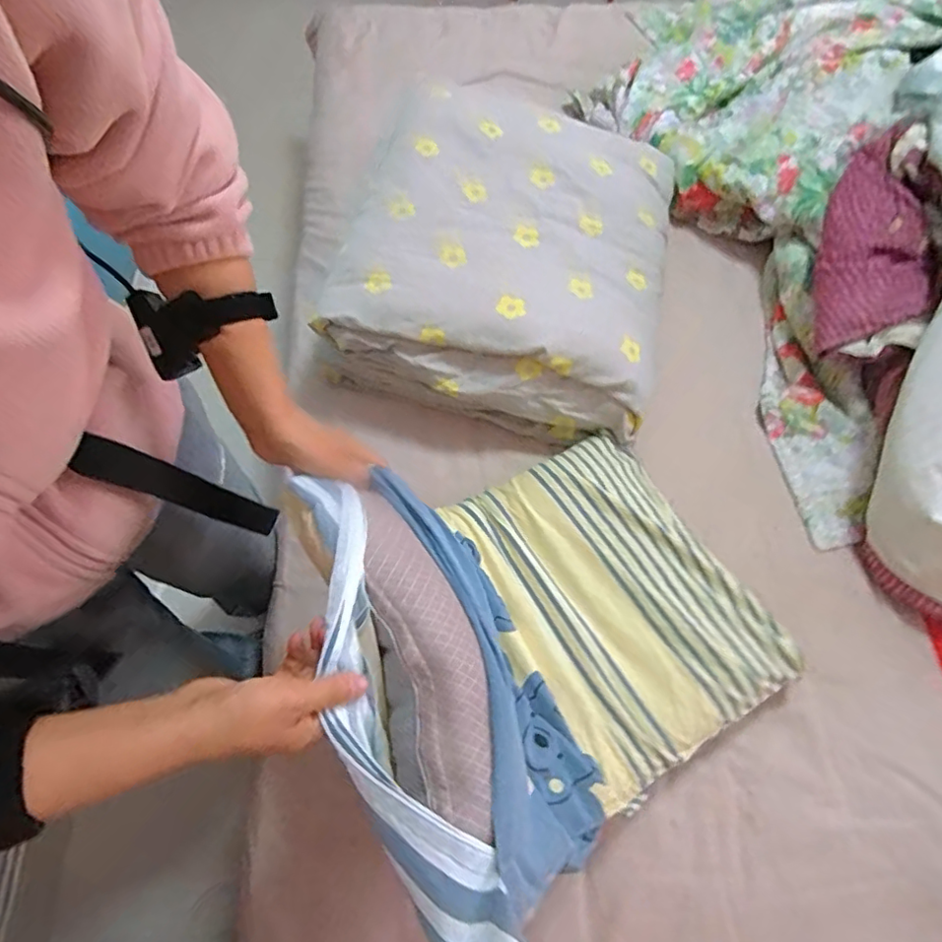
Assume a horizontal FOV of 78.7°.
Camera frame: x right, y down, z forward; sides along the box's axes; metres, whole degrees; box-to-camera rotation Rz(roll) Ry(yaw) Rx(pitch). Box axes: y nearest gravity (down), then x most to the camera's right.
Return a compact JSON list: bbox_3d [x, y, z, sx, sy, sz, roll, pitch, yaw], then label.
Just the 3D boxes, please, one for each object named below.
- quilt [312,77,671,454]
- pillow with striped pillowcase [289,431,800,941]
[{"bbox_3d":[0.070,-0.368,0.973,0.498,0.195,0.590,11,65,4],"label":"quilt"},{"bbox_3d":[0.107,0.139,0.606,0.488,0.343,0.401,-30,69,-14],"label":"pillow with striped pillowcase"}]

